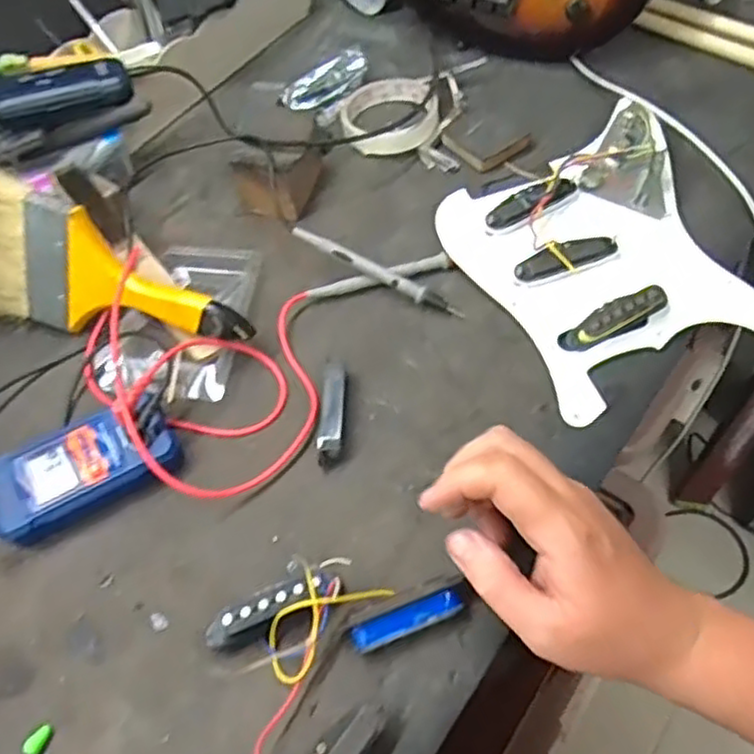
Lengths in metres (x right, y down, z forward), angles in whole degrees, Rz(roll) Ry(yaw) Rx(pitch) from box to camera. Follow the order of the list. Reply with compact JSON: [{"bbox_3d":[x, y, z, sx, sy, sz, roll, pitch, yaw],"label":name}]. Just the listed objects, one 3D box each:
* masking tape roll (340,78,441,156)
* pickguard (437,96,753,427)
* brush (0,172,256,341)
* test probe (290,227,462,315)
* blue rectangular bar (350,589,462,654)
[{"bbox_3d":[0.012,-0.232,0.624,0.084,0.016,0.084,-2,57,2],"label":"masking tape roll"},{"bbox_3d":[0.165,-0.094,0.527,0.203,0.037,0.244,-16,57,-7],"label":"pickguard"},{"bbox_3d":[-0.197,-0.074,0.489,0.217,0.103,0.028,12,30,8],"label":"brush"},{"bbox_3d":[-0.001,-0.078,0.522,0.138,0.009,0.009,28,62,5],"label":"test probe"},{"bbox_3d":[0.018,0.139,0.400,0.063,0.015,0.014,-18,58,-8],"label":"blue rectangular bar"}]

